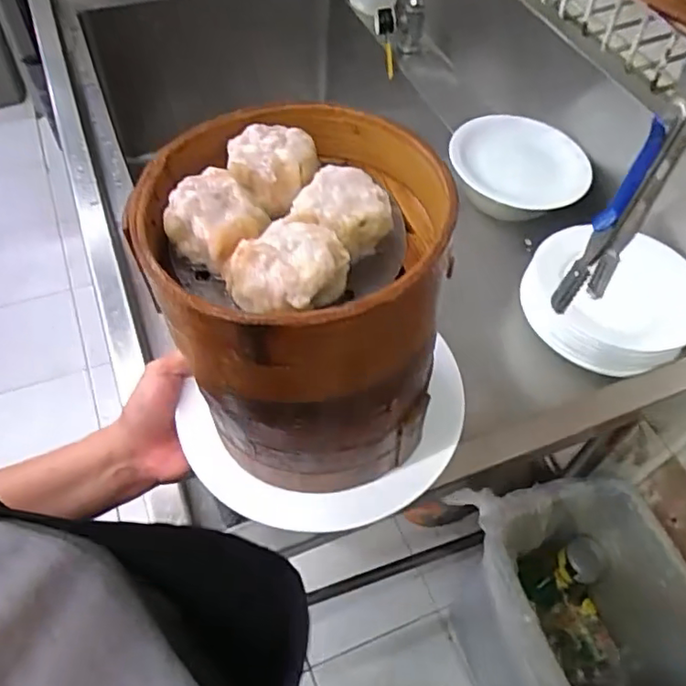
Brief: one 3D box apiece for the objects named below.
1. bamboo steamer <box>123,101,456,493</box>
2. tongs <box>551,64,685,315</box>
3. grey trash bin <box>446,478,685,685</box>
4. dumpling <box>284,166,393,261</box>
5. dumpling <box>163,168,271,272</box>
[{"bbox_3d":[-0.026,-0.015,0.332,0.133,0.168,0.135,-8,55,-11],"label":"bamboo steamer"},{"bbox_3d":[0.198,-0.097,0.412,0.027,0.190,0.053,35,58,19],"label":"tongs"},{"bbox_3d":[0.366,0.499,1.073,0.297,0.501,0.368,-4,54,-9],"label":"grey trash bin"},{"bbox_3d":[-0.001,-0.056,0.278,0.037,0.029,0.037,32,57,17],"label":"dumpling"},{"bbox_3d":[-0.057,-0.054,0.276,0.041,0.025,0.033,34,57,18],"label":"dumpling"}]

